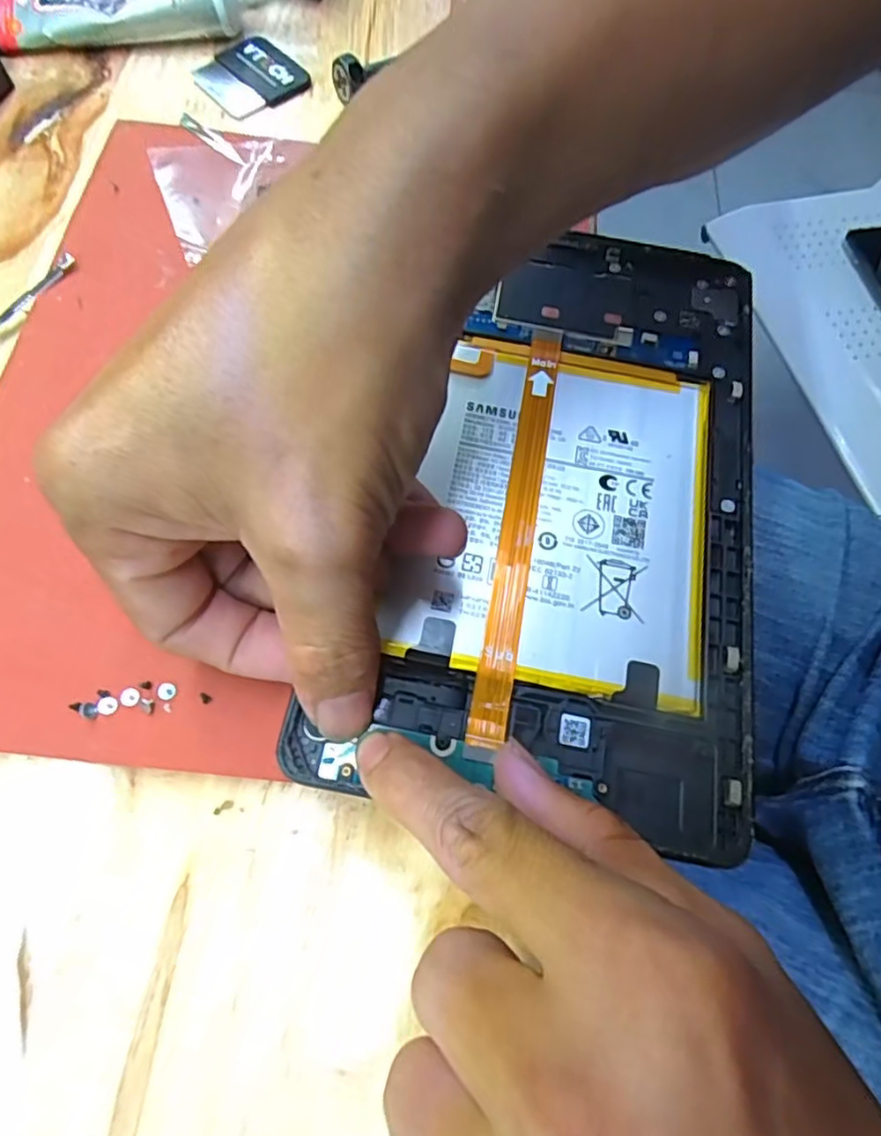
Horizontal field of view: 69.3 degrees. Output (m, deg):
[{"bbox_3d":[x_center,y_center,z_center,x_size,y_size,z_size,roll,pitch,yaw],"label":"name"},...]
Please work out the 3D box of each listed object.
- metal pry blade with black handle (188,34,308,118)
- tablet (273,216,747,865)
[{"bbox_3d":[-0.086,-0.219,0.282,0.038,0.005,0.043,-40,75,-17],"label":"metal pry blade with black handle"},{"bbox_3d":[0.041,-0.027,0.203,0.114,0.008,0.202,12,67,3],"label":"tablet"}]

